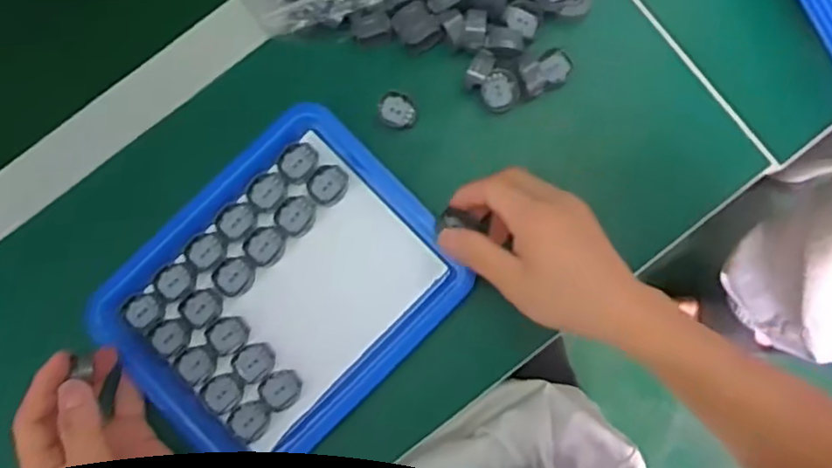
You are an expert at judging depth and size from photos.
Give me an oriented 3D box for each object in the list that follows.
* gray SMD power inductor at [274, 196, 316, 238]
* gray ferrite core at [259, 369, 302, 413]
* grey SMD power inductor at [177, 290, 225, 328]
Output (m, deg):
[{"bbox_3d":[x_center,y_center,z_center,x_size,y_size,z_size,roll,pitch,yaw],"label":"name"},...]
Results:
[{"bbox_3d":[-0.084,-0.013,0.478,0.028,0.005,0.026,0,83,2],"label":"gray SMD power inductor"},{"bbox_3d":[-0.092,0.107,0.472,0.028,0.008,0.025,-41,83,-3],"label":"gray ferrite core"},{"bbox_3d":[-0.149,0.051,0.476,0.029,0.004,0.024,-36,83,-2],"label":"grey SMD power inductor"}]

